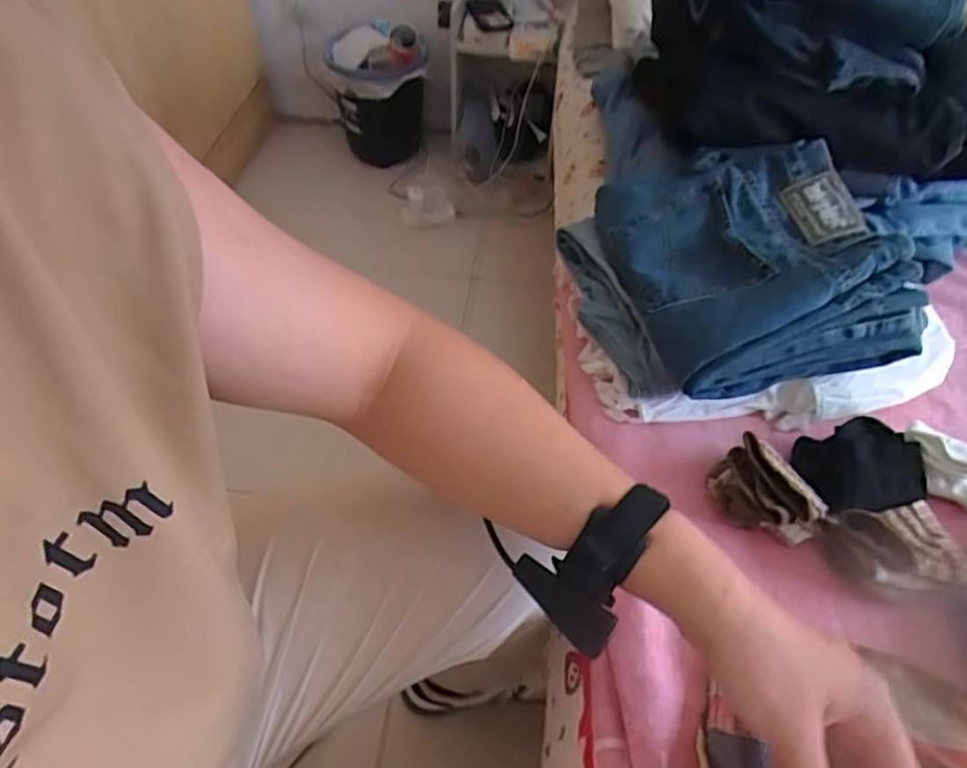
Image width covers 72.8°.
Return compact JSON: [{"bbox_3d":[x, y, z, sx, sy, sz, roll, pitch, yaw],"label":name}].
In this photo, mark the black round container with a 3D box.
[{"bbox_3d":[-0.248,-0.689,1.567,0.218,0.306,0.215,-7,51,-8],"label":"black round container"}]

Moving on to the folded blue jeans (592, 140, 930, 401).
[{"bbox_3d":[0.263,-0.133,0.660,0.242,0.092,0.285,-9,51,-9],"label":"folded blue jeans"}]

